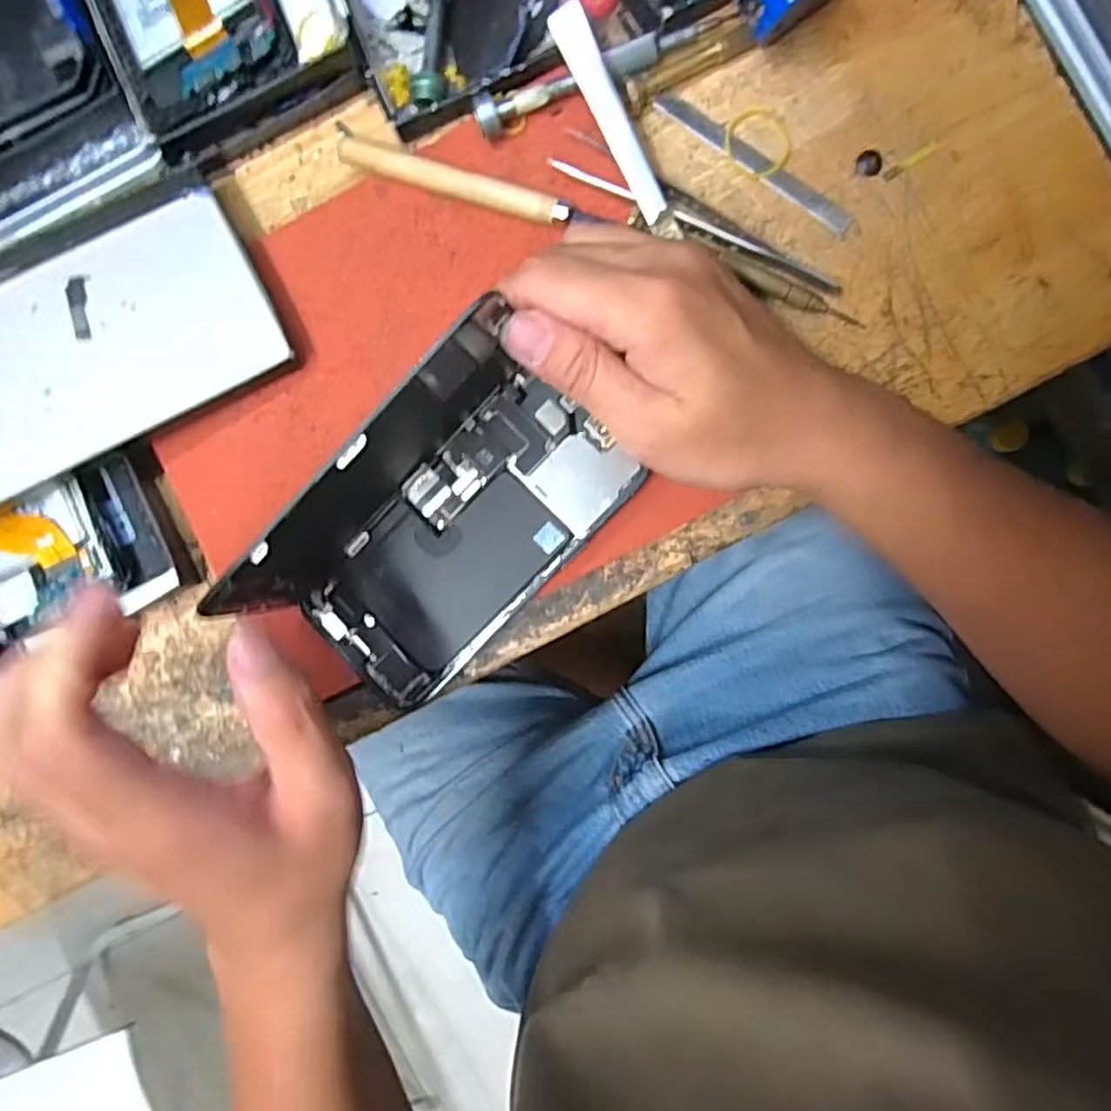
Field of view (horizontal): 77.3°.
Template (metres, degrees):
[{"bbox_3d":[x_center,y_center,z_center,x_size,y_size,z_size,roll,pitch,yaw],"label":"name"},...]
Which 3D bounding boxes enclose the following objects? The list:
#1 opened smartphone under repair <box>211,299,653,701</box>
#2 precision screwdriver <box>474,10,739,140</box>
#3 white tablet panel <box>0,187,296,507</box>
[{"bbox_3d":[-0.052,-0.011,0.278,0.103,0.074,0.144,44,96,-6],"label":"opened smartphone under repair"},{"bbox_3d":[0.021,-0.206,0.293,0.115,0.012,0.013,-22,91,6],"label":"precision screwdriver"},{"bbox_3d":[-0.211,-0.092,0.315,0.167,0.013,0.090,-26,89,-1],"label":"white tablet panel"}]

